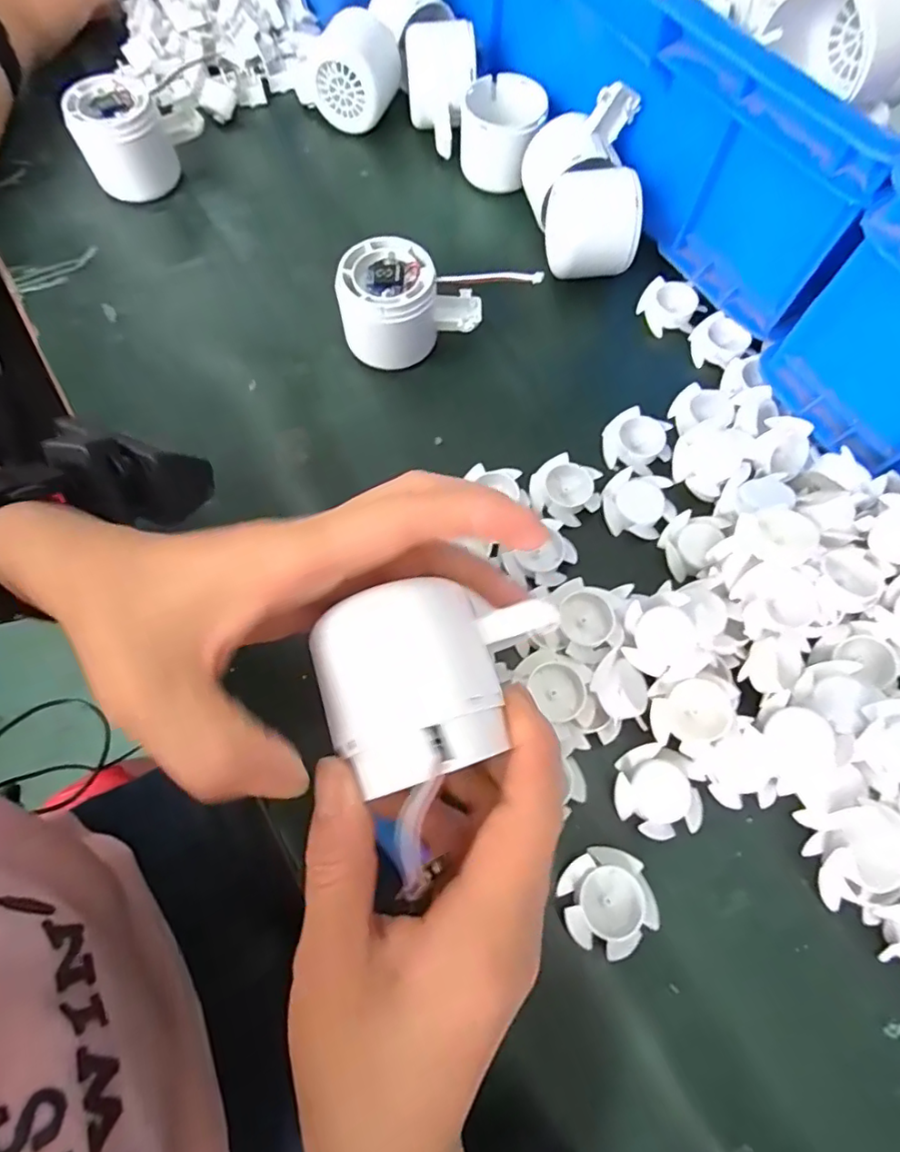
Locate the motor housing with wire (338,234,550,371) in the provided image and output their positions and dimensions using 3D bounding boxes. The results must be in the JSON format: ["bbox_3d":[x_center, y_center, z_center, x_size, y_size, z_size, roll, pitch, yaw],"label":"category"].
[{"bbox_3d":[-0.020,-0.168,0.343,0.098,0.052,0.058,-18,71,-9],"label":"motor housing with wire"}]

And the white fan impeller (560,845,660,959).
[{"bbox_3d":[0.069,0.143,0.245,0.039,0.013,0.039,1,69,-2],"label":"white fan impeller"}]

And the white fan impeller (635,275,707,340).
[{"bbox_3d":[0.148,-0.179,0.375,0.034,0.019,0.036,-13,70,-7],"label":"white fan impeller"}]

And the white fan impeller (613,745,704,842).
[{"bbox_3d":[0.098,0.102,0.265,0.039,0.012,0.039,15,69,4],"label":"white fan impeller"}]

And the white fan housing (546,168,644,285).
[{"bbox_3d":[0.093,-0.228,0.369,0.049,0.061,0.044,-6,69,-4],"label":"white fan housing"}]

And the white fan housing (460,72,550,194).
[{"bbox_3d":[0.037,-0.320,0.406,0.059,0.052,0.065,6,69,0],"label":"white fan housing"}]

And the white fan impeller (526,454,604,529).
[{"bbox_3d":[0.066,-0.049,0.322,0.040,0.013,0.036,15,69,4],"label":"white fan impeller"}]

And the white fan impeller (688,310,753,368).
[{"bbox_3d":[0.174,-0.152,0.366,0.034,0.018,0.032,1,69,-2],"label":"white fan impeller"}]

